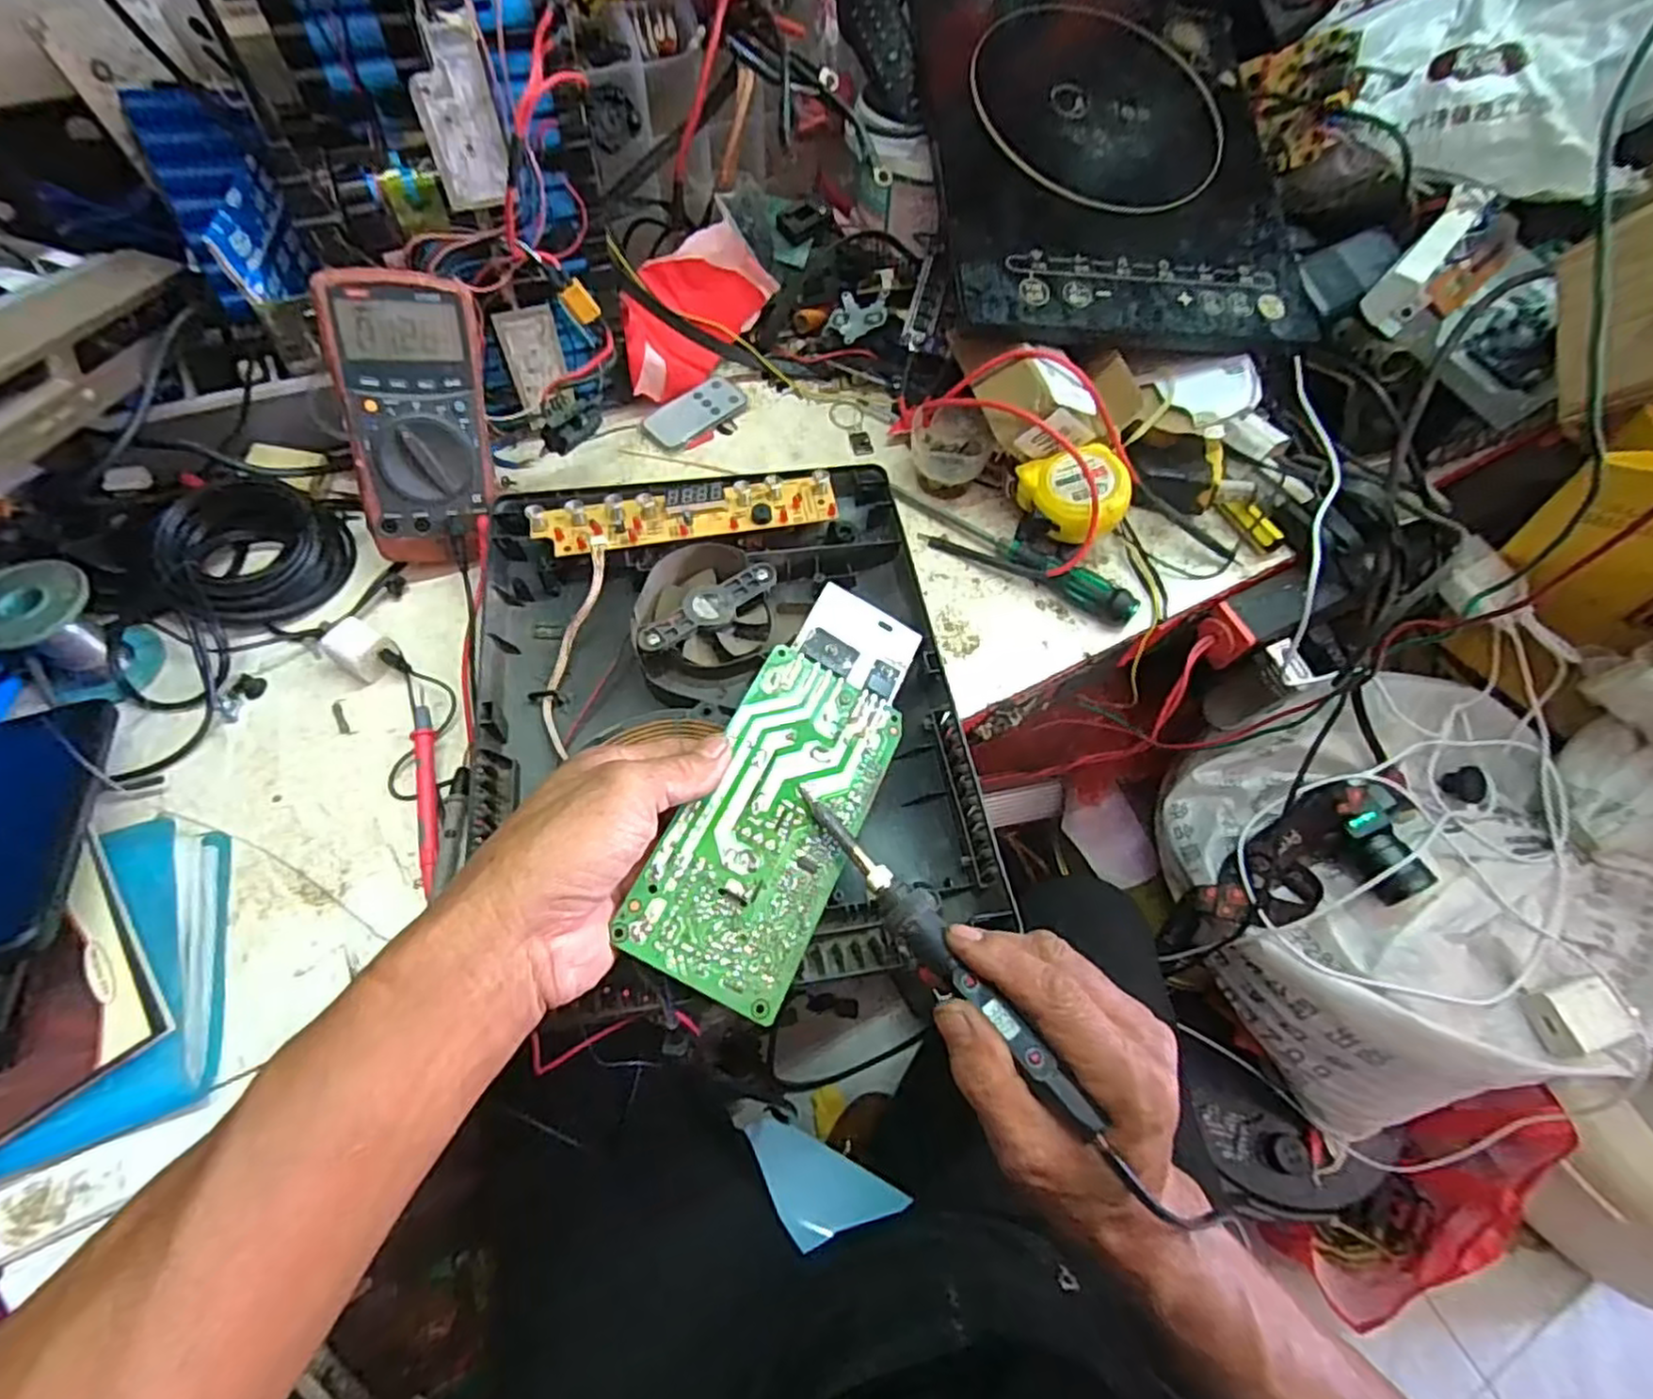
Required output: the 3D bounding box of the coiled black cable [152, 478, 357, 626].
[{"bbox_3d":[-0.378,-0.100,0.486,0.100,0.045,0.097,1,60,-2],"label":"coiled black cable"}]

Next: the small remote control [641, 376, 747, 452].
[{"bbox_3d":[-0.108,-0.236,0.604,0.085,0.010,0.039,-39,69,-22],"label":"small remote control"}]

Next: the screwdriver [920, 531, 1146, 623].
[{"bbox_3d":[0.147,-0.097,0.530,0.158,0.025,0.024,28,62,13],"label":"screwdriver"}]

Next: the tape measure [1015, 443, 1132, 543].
[{"bbox_3d":[0.178,-0.146,0.519,0.065,0.039,0.070,-14,62,-11],"label":"tape measure"}]

